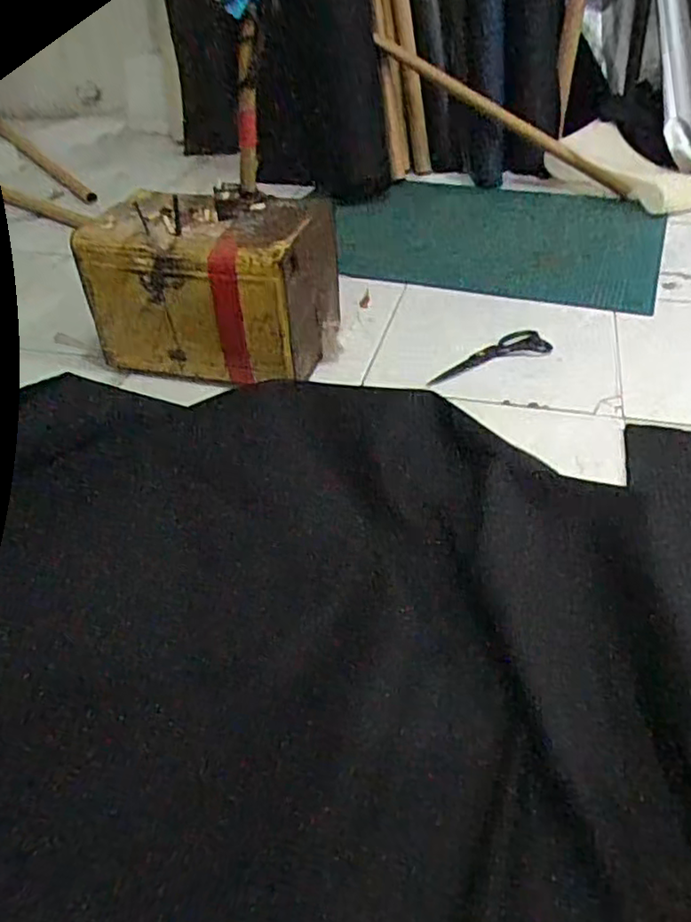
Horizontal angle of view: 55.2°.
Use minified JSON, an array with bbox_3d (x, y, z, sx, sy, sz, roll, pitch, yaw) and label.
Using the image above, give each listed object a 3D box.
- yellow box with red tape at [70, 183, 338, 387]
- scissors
[{"bbox_3d":[-0.213,-0.272,1.047,0.342,0.250,0.197,7,44,12],"label":"yellow box with red tape"},{"bbox_3d":[0.230,-0.173,1.100,0.244,0.009,0.070,-20,45,-16],"label":"scissors"}]

